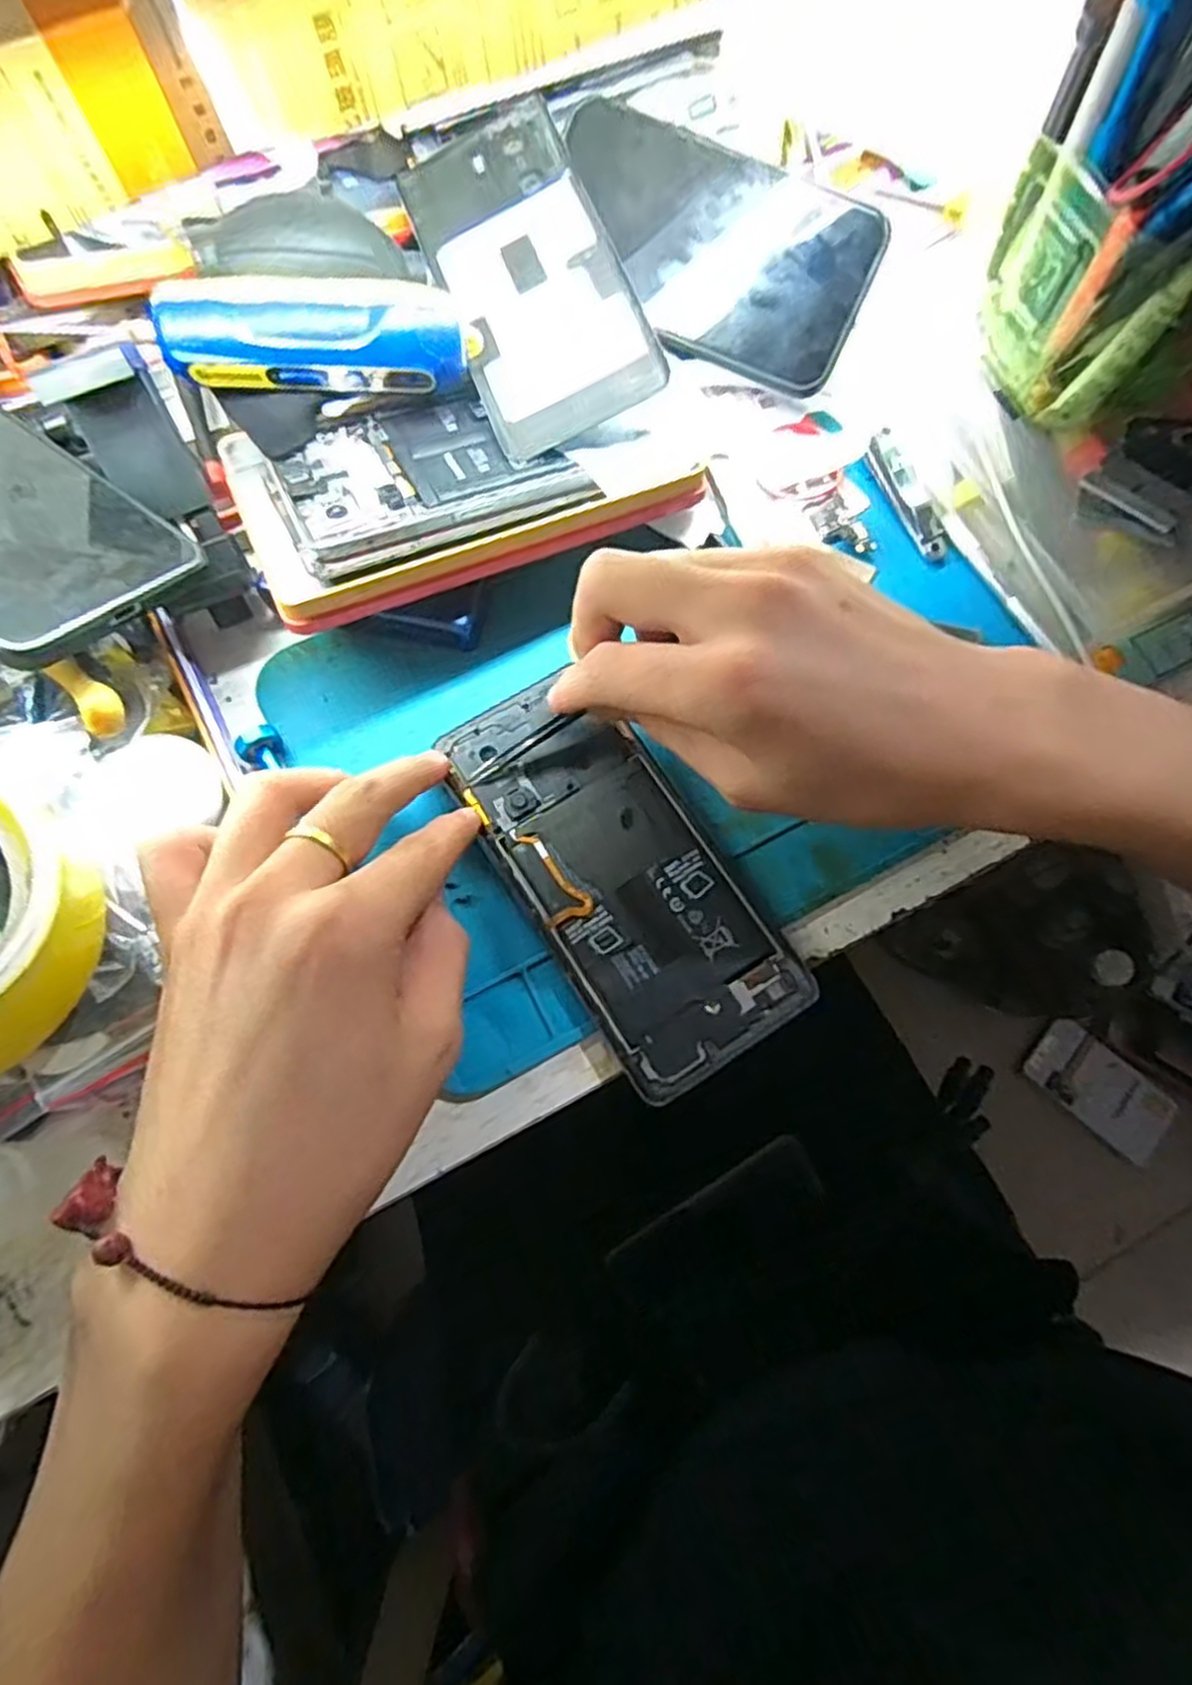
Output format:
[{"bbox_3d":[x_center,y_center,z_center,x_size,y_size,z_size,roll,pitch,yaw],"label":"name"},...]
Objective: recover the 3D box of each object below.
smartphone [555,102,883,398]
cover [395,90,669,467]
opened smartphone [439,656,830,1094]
[{"bbox_3d":[0.047,-0.253,0.329,0.138,0.007,0.074,26,107,3],"label":"smartphone"},{"bbox_3d":[-0.030,-0.241,0.324,0.072,0.005,0.157,-23,79,7],"label":"cover"},{"bbox_3d":[0.007,0.008,0.285,0.074,0.004,0.158,-33,75,-10],"label":"opened smartphone"}]

